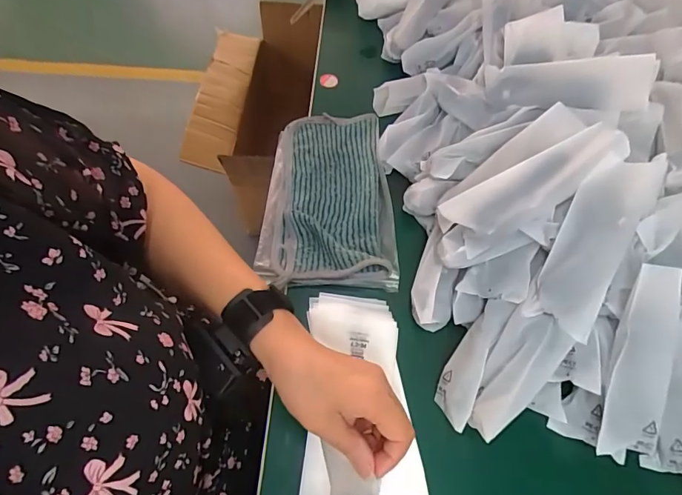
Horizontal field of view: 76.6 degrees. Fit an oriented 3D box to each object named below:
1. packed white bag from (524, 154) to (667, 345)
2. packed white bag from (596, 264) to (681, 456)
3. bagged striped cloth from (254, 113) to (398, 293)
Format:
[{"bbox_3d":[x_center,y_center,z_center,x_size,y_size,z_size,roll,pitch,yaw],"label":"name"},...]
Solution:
[{"bbox_3d":[0.215,-0.005,0.364,0.056,0.020,0.157,27,95,12],"label":"packed white bag"},{"bbox_3d":[0.244,0.093,0.347,0.035,0.020,0.153,12,91,5],"label":"packed white bag"},{"bbox_3d":[-0.013,-0.061,0.478,0.140,0.018,0.222,1,62,-1],"label":"bagged striped cloth"}]

